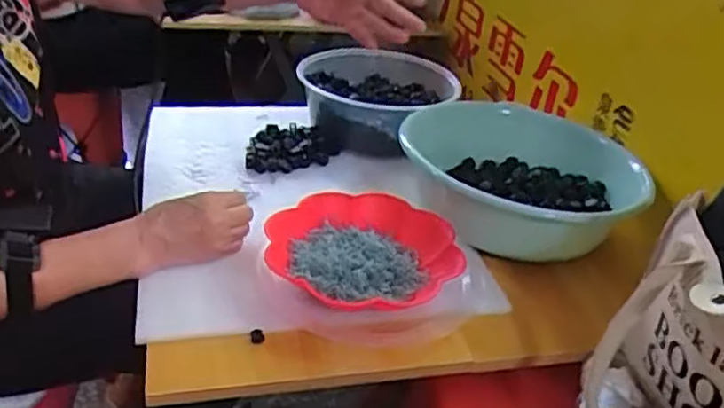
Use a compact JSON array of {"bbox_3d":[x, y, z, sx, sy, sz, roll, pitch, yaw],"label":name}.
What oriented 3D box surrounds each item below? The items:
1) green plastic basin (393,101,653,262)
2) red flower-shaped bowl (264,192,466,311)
[{"bbox_3d":[0.196,-0.032,0.838,0.247,0.096,0.247,5,32,-3],"label":"green plastic basin"},{"bbox_3d":[-0.001,0.058,0.734,0.192,0.052,0.188,5,32,-3],"label":"red flower-shaped bowl"}]

